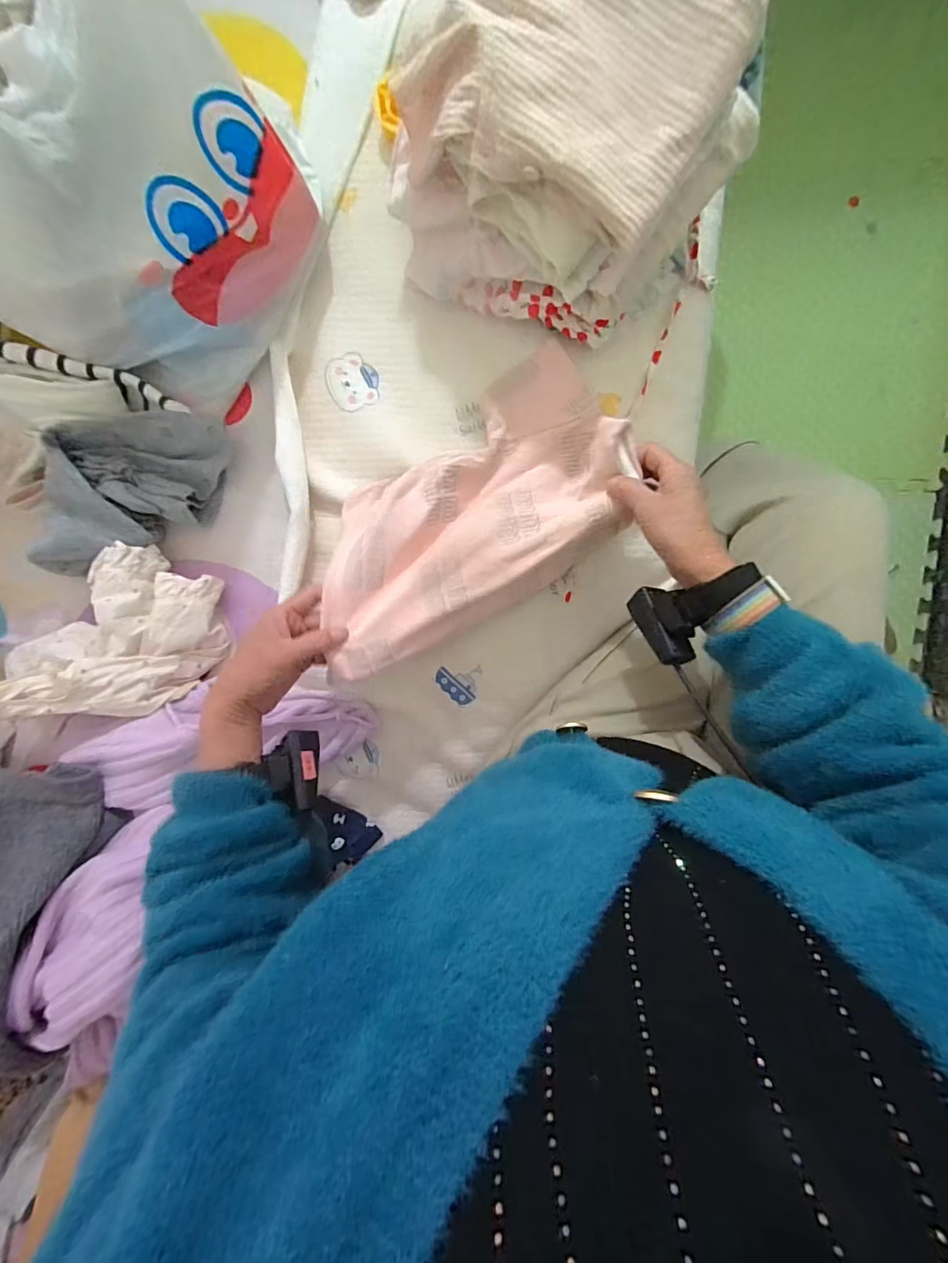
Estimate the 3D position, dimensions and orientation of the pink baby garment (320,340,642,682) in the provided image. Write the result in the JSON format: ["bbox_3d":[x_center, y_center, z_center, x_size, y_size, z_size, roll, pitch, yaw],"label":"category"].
[{"bbox_3d":[0.002,-0.101,0.439,0.349,0.082,0.179,-43,93,-8],"label":"pink baby garment"}]

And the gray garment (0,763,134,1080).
[{"bbox_3d":[-0.421,0.257,0.420,0.103,0.078,0.269,10,80,2],"label":"gray garment"}]

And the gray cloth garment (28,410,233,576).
[{"bbox_3d":[-0.351,-0.145,0.476,0.217,0.073,0.112,-18,95,5],"label":"gray cloth garment"}]

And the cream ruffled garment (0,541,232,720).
[{"bbox_3d":[-0.395,-0.003,0.482,0.250,0.078,0.175,-1,97,3],"label":"cream ruffled garment"}]

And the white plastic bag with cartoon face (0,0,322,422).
[{"bbox_3d":[-0.318,-0.346,0.373,0.270,0.233,0.219,24,97,0],"label":"white plastic bag with cartoon face"}]

